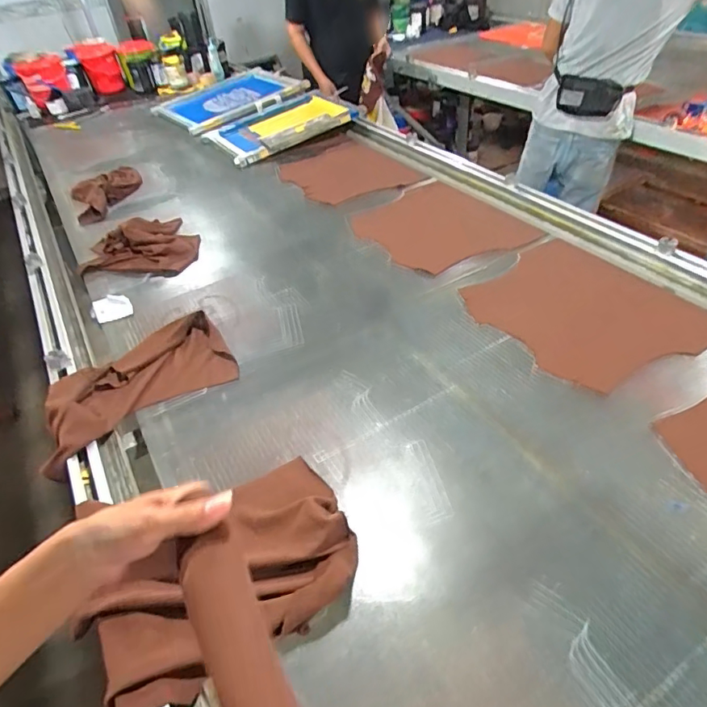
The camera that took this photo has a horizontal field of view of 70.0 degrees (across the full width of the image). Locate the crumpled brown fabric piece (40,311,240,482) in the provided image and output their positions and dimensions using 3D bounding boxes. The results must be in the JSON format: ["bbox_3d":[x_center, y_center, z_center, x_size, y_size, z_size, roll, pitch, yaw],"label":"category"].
[{"bbox_3d":[-0.423,0.053,0.982,0.375,0.052,0.212,-29,47,-24],"label":"crumpled brown fabric piece"}]

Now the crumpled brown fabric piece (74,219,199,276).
[{"bbox_3d":[-0.569,-0.299,1.377,0.337,0.072,0.274,9,44,16],"label":"crumpled brown fabric piece"}]

